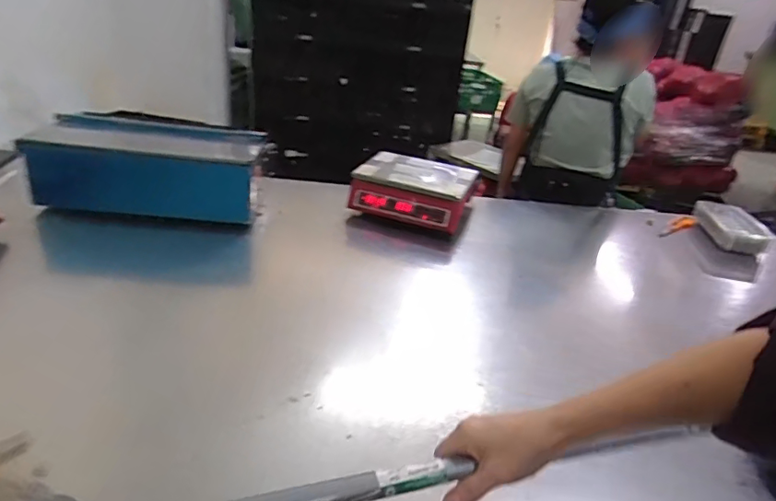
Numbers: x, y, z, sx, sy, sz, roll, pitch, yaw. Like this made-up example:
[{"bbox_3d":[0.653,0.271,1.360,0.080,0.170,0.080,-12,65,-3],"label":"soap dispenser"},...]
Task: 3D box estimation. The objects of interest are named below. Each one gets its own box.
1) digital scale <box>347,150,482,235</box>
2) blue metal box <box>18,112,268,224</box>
[{"bbox_3d":[0.071,-0.159,1.440,0.317,0.125,0.241,16,28,16],"label":"digital scale"},{"bbox_3d":[-0.577,-0.206,1.299,0.524,0.172,0.272,6,27,-4],"label":"blue metal box"}]

